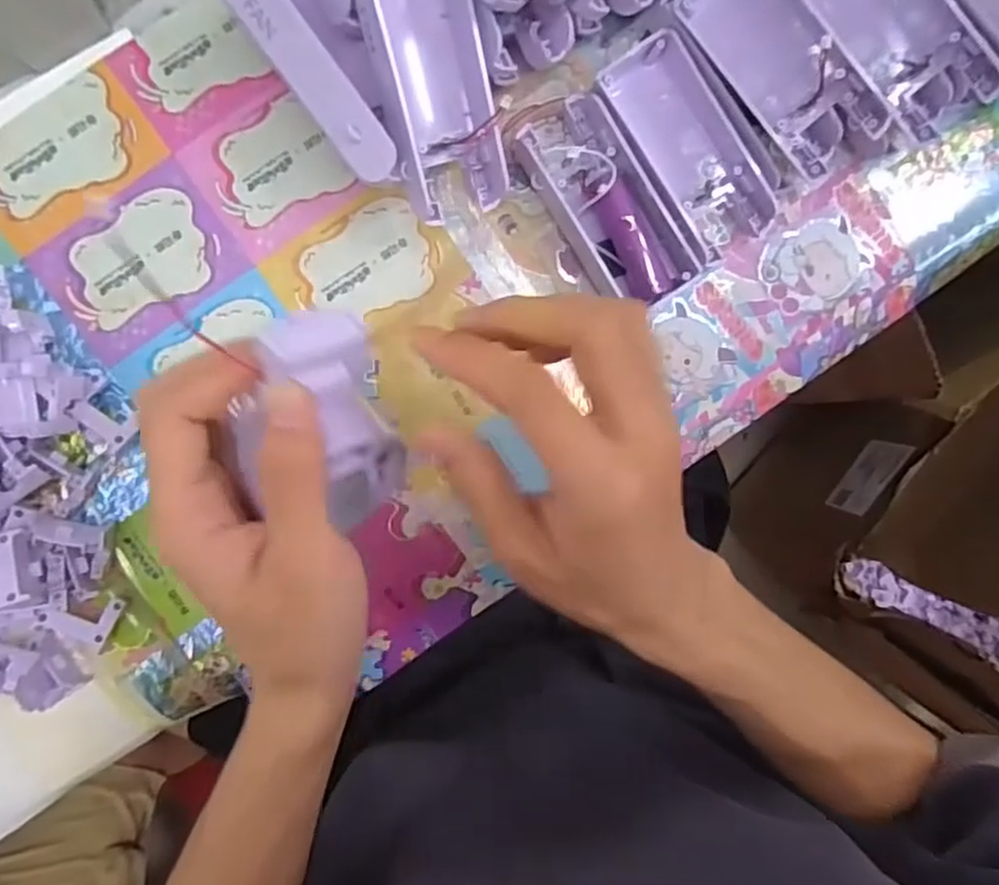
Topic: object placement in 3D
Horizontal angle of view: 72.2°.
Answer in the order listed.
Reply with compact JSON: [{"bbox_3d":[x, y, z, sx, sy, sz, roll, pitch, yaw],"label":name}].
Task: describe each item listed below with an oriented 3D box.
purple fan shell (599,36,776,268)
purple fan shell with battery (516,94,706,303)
[{"bbox_3d":[0.094,-0.148,0.348,0.047,0.022,0.107,-33,94,-1],"label":"purple fan shell"},{"bbox_3d":[0.054,-0.119,0.348,0.047,0.024,0.106,-37,94,-1],"label":"purple fan shell with battery"}]

